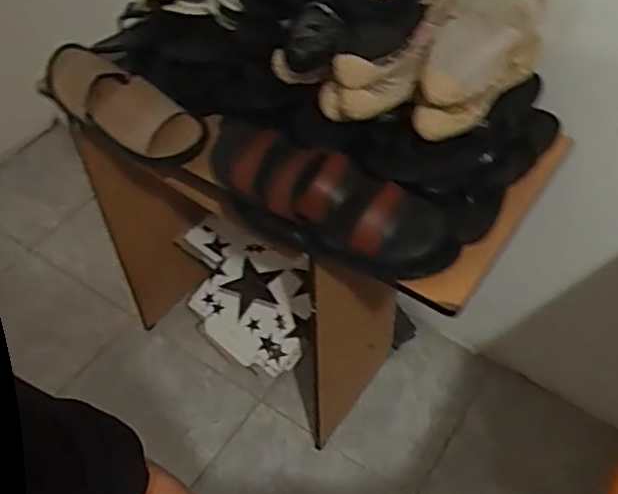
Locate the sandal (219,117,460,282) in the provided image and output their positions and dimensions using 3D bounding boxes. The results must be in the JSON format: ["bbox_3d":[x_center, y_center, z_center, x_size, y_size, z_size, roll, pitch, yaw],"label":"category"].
[{"bbox_3d":[0.021,-0.060,0.861,0.350,0.120,0.100,24,55,19],"label":"sandal"}]

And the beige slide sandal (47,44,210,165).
[{"bbox_3d":[-0.296,-0.218,1.028,0.335,0.060,0.097,34,59,25],"label":"beige slide sandal"}]

